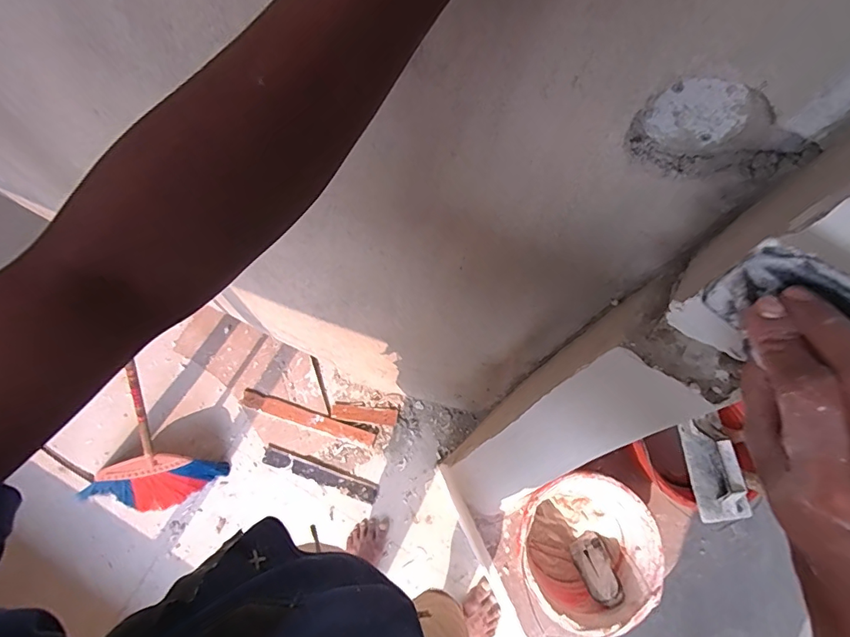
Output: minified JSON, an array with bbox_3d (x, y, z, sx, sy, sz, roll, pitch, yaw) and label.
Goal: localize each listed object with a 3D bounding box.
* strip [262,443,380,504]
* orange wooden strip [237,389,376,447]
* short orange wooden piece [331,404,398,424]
[{"bbox_3d":[-0.299,0.445,1.326,0.343,0.018,0.057,18,72,7],"label":"strip"},{"bbox_3d":[-0.351,0.298,1.378,0.412,0.019,0.041,16,72,6],"label":"orange wooden strip"},{"bbox_3d":[-0.182,0.288,1.387,0.194,0.017,0.043,6,71,3],"label":"short orange wooden piece"}]

